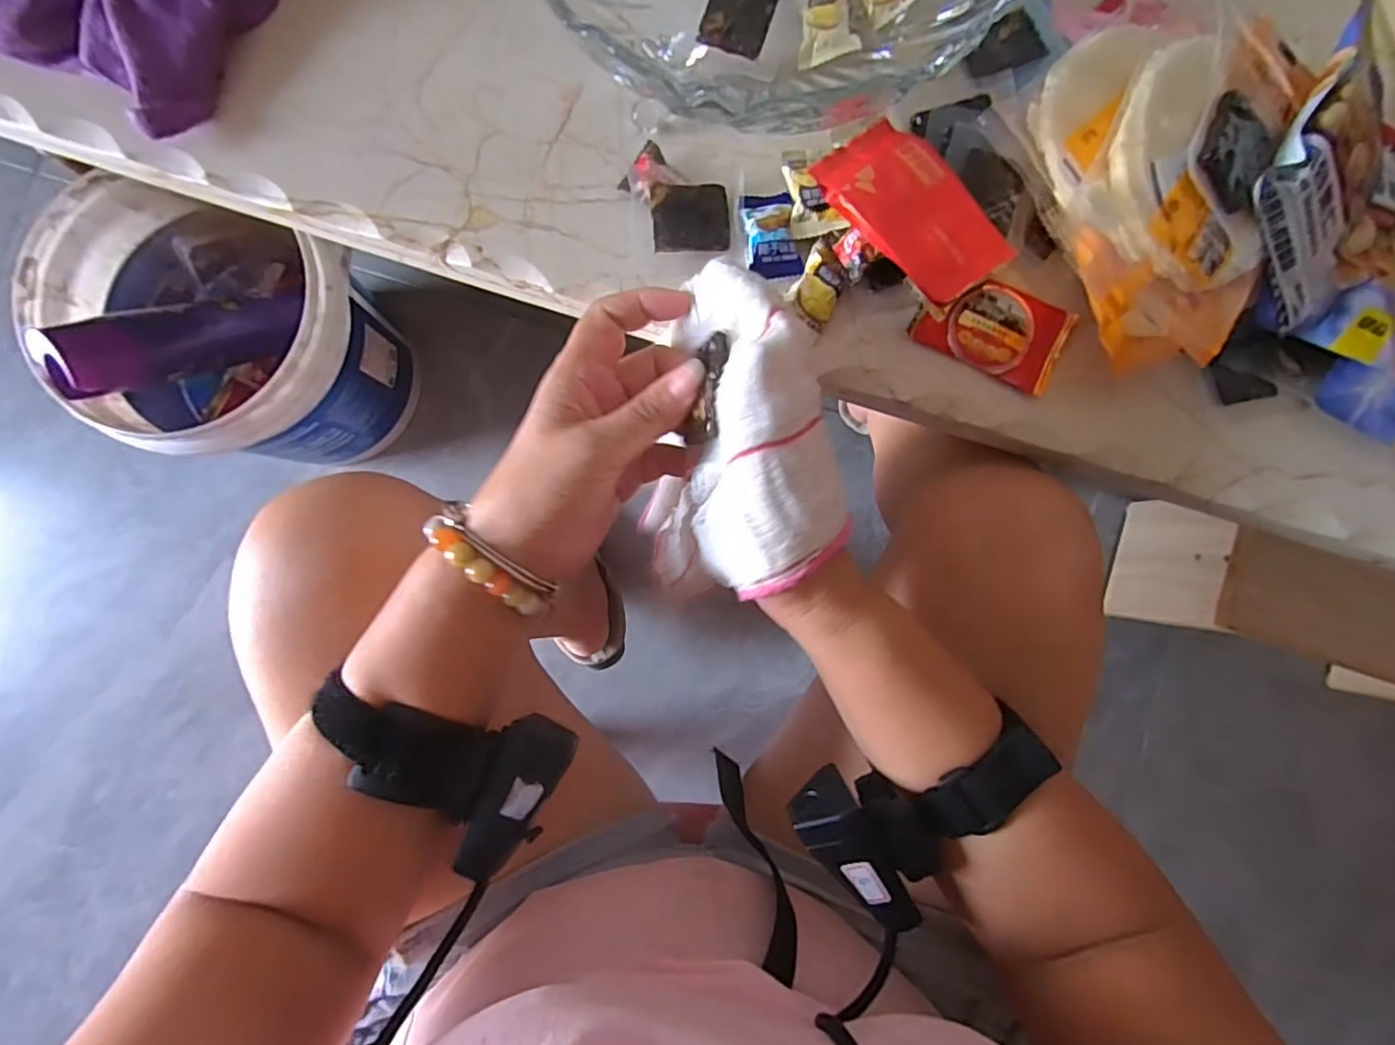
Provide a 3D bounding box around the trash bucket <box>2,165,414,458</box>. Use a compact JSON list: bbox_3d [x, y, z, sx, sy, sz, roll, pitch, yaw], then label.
[{"bbox_3d":[-0.474,-0.180,0.664,0.252,0.272,0.231,0,86,-2],"label":"trash bucket"}]

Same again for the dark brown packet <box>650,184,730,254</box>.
[{"bbox_3d":[-0.003,-0.161,0.327,0.041,0.004,0.033,-7,99,-14],"label":"dark brown packet"}]

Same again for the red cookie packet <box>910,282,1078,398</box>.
[{"bbox_3d":[0.161,-0.106,0.333,0.077,0.009,0.049,25,86,0],"label":"red cookie packet"}]

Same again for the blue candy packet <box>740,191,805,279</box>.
[{"bbox_3d":[0.040,-0.155,0.327,0.028,0.007,0.048,-9,86,-2],"label":"blue candy packet"}]

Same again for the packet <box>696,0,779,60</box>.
[{"bbox_3d":[0.021,-0.254,0.302,0.032,0.004,0.043,20,86,0],"label":"packet"}]

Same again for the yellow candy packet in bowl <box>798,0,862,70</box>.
[{"bbox_3d":[0.064,-0.246,0.305,0.028,0.006,0.035,-5,87,20],"label":"yellow candy packet in bowl"}]

